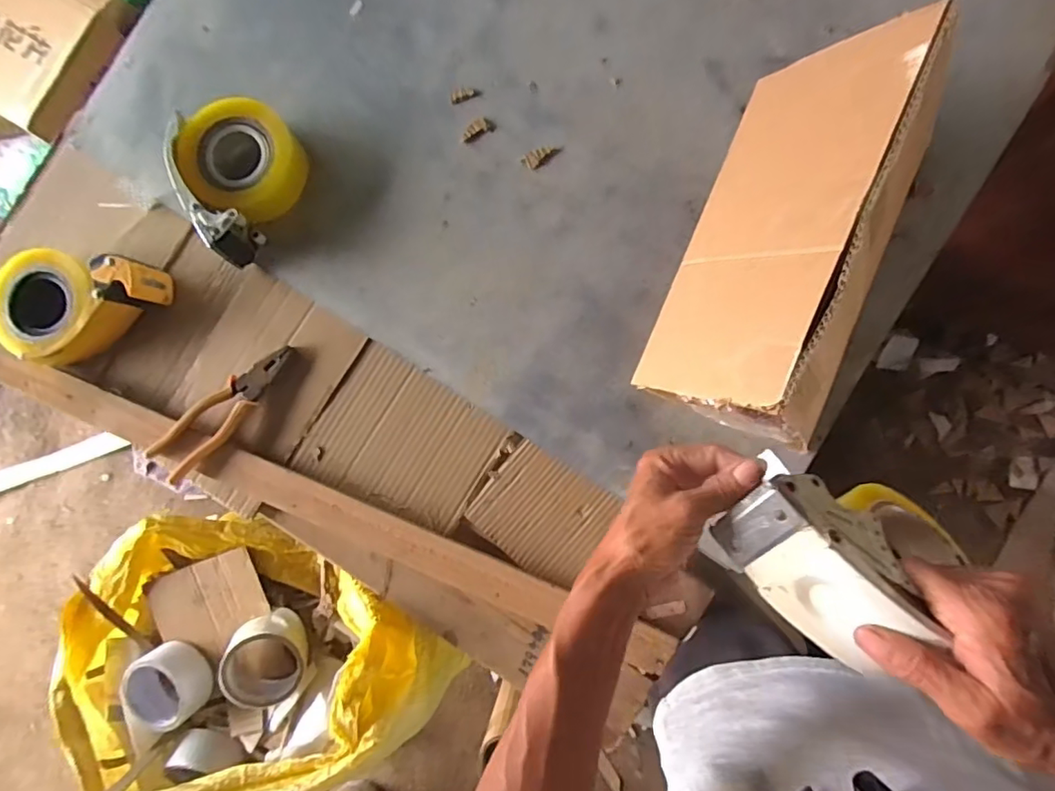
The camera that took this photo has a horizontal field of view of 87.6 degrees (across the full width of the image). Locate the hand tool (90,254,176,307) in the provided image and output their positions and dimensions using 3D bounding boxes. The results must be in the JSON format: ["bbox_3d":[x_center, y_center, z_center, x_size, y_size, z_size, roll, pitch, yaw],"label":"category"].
[{"bbox_3d":[-0.442,-0.126,0.615,0.053,0.068,0.049,3,88,3],"label":"hand tool"}]

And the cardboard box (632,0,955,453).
[{"bbox_3d":[0.271,-0.139,0.518,0.195,0.180,0.360,23,89,3],"label":"cardboard box"}]

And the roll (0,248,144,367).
[{"bbox_3d":[-0.535,-0.105,0.628,0.153,0.059,0.128,43,91,6],"label":"roll"}]

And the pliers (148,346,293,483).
[{"bbox_3d":[-0.335,0.014,0.611,0.185,0.029,0.047,-44,87,1],"label":"pliers"}]

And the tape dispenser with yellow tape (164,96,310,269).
[{"bbox_3d":[-0.309,-0.245,0.604,0.130,0.077,0.154,-29,87,2],"label":"tape dispenser with yellow tape"}]

